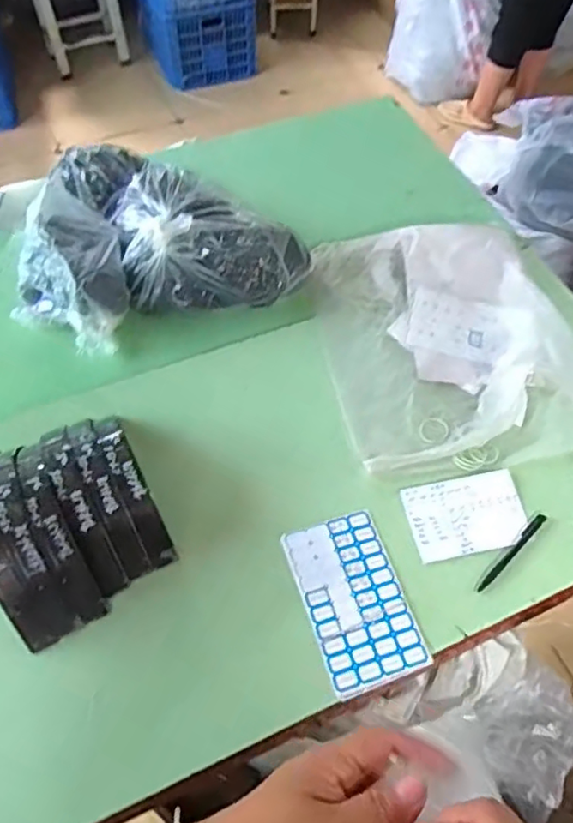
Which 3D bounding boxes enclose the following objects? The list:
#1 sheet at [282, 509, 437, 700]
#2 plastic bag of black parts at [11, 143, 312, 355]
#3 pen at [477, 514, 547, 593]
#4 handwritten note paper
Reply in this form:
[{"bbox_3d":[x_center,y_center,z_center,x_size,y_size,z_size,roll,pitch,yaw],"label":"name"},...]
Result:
[{"bbox_3d":[0.085,0.232,0.735,0.122,0.004,0.205,-16,61,-11],"label":"sheet"},{"bbox_3d":[-0.218,-0.249,0.929,0.415,0.170,0.333,27,63,15],"label":"plastic bag of black parts"},{"bbox_3d":[0.296,0.184,0.772,0.142,0.008,0.014,-38,66,-21],"label":"pen"},{"bbox_3d":[0.246,0.140,0.800,0.156,0.006,0.105,-10,60,-6],"label":"handwritten note paper"}]

